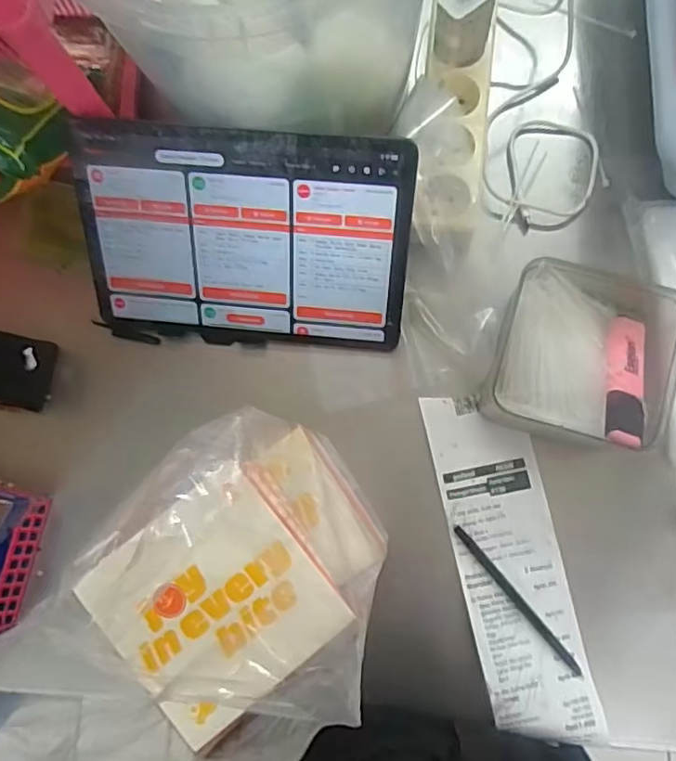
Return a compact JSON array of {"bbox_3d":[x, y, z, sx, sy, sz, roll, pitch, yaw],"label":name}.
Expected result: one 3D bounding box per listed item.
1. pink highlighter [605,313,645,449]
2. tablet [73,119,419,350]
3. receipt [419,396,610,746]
[{"bbox_3d":[0.203,-0.002,0.418,0.024,0.010,0.112,16,56,7],"label":"pink highlighter"},{"bbox_3d":[-0.071,-0.103,0.456,0.243,0.008,0.166,6,124,5],"label":"tablet"},{"bbox_3d":[0.132,0.137,0.455,0.076,0.008,0.256,-12,79,-1],"label":"receipt"}]

